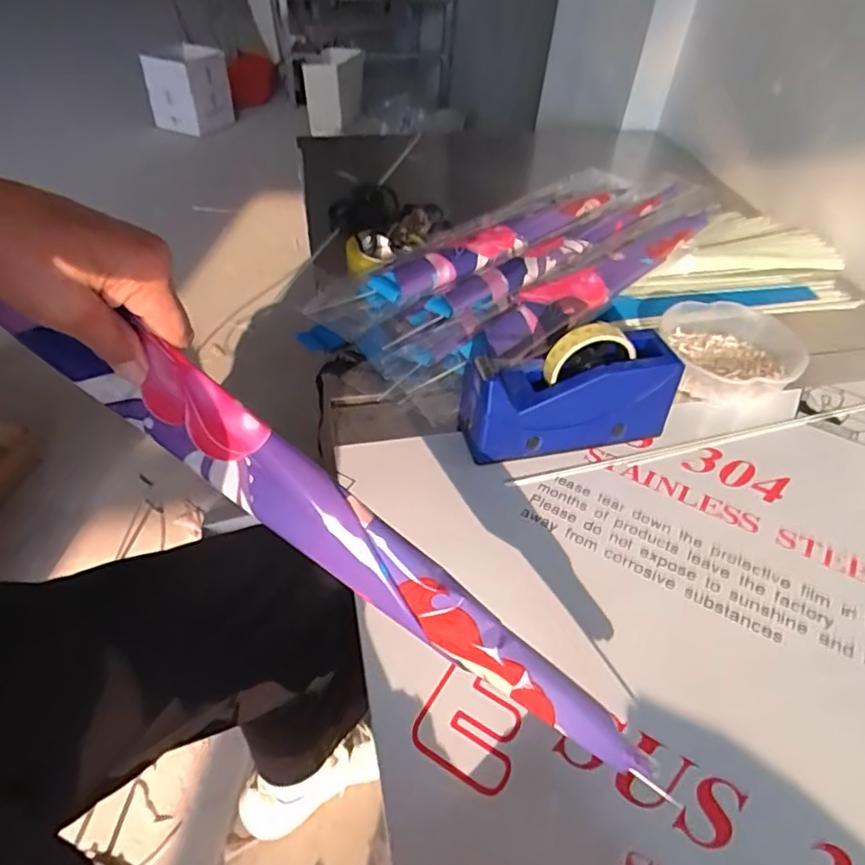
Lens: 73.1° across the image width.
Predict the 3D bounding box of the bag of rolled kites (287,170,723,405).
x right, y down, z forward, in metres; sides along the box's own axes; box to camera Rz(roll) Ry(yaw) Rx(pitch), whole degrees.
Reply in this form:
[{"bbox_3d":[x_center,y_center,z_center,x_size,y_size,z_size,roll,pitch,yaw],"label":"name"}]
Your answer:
[{"bbox_3d":[0.136,-0.247,0.811,0.653,0.071,0.274,-33,55,-30],"label":"bag of rolled kites"}]

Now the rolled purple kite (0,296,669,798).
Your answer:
[{"bbox_3d":[-0.055,0.052,0.327,0.438,0.042,0.030,38,50,-3],"label":"rolled purple kite"}]

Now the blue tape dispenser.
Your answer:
[{"bbox_3d":[0.135,-0.037,0.566,0.202,0.123,0.062,-6,46,-8],"label":"blue tape dispenser"}]

